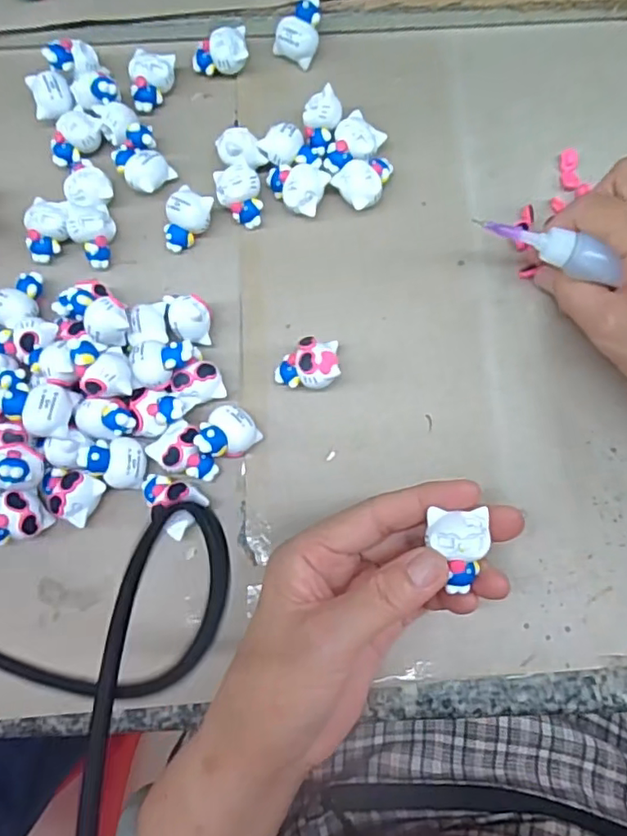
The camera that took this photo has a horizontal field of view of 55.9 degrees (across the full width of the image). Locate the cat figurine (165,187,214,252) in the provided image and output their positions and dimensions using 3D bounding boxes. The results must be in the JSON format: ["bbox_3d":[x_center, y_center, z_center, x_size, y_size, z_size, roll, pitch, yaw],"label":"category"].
[{"bbox_3d":[-0.071,-0.109,0.328,0.021,0.021,0.032,32,80,7],"label":"cat figurine"}]

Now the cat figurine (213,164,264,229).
[{"bbox_3d":[-0.041,-0.124,0.329,0.024,0.019,0.030,-8,78,-1],"label":"cat figurine"}]

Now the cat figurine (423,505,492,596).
[{"bbox_3d":[0.060,0.053,0.239,0.023,0.010,0.031,-2,78,1],"label":"cat figurine"}]

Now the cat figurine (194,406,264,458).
[{"bbox_3d":[-0.044,0.009,0.299,0.028,0.023,0.025,-42,81,-7],"label":"cat figurine"}]

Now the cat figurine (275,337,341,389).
[{"bbox_3d":[-0.003,-0.027,0.307,0.032,0.022,0.026,-3,78,0],"label":"cat figurine"}]

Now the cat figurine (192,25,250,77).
[{"bbox_3d":[-0.055,-0.212,0.346,0.033,0.022,0.017,-2,78,1],"label":"cat figurine"}]

